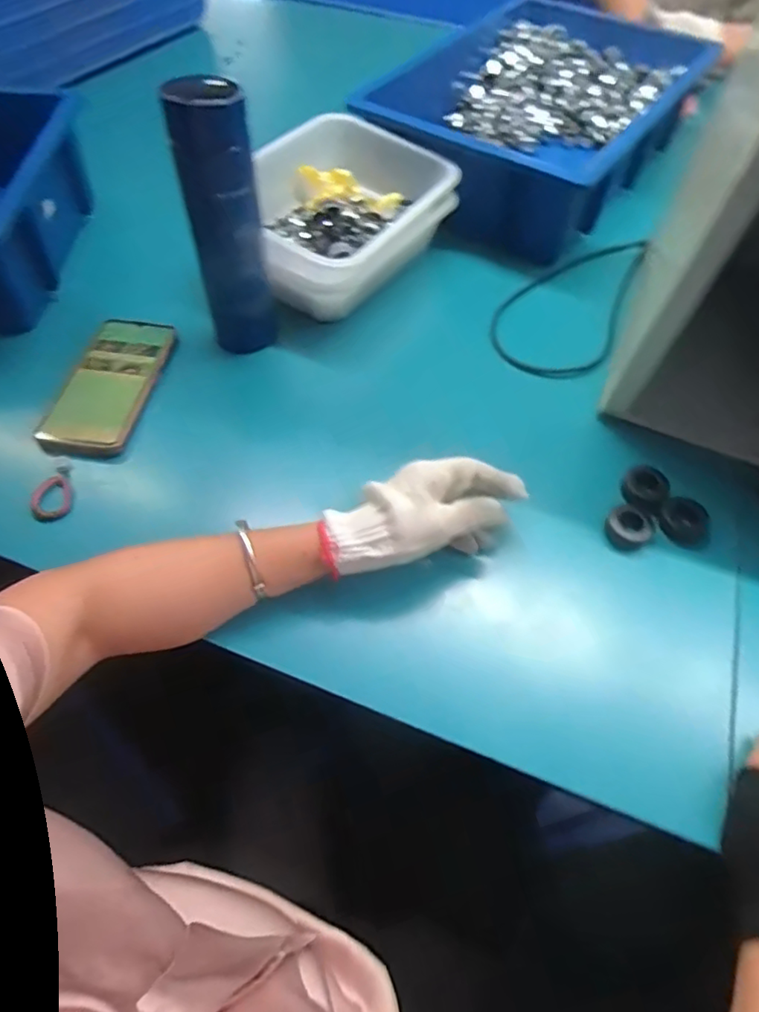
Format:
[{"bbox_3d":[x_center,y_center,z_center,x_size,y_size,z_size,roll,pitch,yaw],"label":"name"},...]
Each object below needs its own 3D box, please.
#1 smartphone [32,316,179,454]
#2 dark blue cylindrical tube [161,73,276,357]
[{"bbox_3d":[-0.262,-0.121,0.572,0.087,0.009,0.174,6,56,5],"label":"smartphone"},{"bbox_3d":[-0.138,-0.249,0.531,0.062,0.220,0.058,-14,58,-12],"label":"dark blue cylindrical tube"}]

